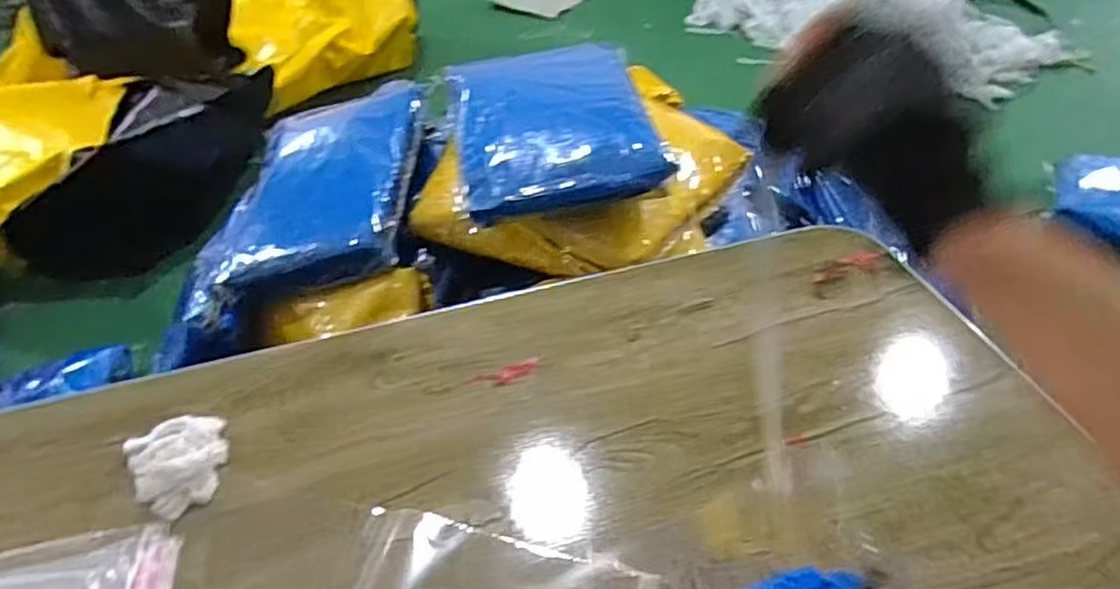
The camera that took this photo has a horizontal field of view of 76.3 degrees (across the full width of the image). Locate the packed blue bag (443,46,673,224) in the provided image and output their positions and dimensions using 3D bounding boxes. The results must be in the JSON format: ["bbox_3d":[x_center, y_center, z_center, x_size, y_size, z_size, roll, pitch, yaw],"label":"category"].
[{"bbox_3d":[-0.011,-0.209,0.866,0.236,0.045,0.266,-13,55,-4],"label":"packed blue bag"}]

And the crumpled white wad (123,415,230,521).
[{"bbox_3d":[-0.312,0.135,0.583,0.073,0.017,0.094,-22,42,-19],"label":"crumpled white wad"}]

